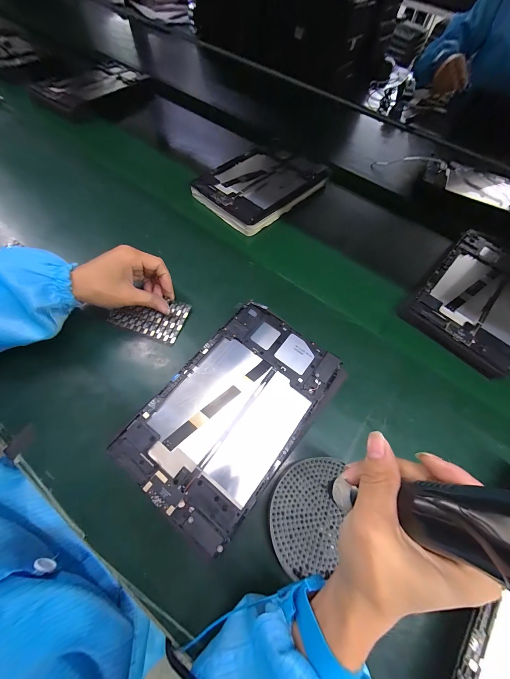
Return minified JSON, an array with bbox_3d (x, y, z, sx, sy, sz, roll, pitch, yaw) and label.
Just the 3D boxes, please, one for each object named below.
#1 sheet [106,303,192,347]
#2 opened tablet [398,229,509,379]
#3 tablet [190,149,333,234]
[{"bbox_3d":[-0.147,-0.034,0.343,0.104,0.008,0.061,19,73,3],"label":"sheet"},{"bbox_3d":[0.356,-0.072,0.390,0.152,0.014,0.251,41,69,15],"label":"opened tablet"},{"bbox_3d":[0.015,-0.308,0.481,0.153,0.029,0.239,41,69,15],"label":"tablet"}]

